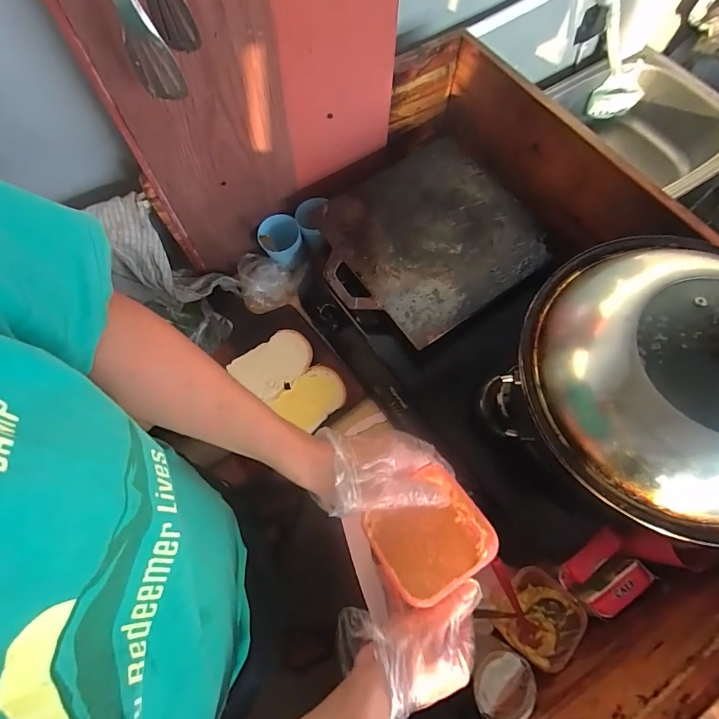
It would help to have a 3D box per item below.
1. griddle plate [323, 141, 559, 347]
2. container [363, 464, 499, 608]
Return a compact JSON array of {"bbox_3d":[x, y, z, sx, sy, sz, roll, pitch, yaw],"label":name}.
[{"bbox_3d":[0.094,-0.198,0.639,0.320,0.047,0.309,-34,71,-11],"label":"griddle plate"},{"bbox_3d":[0.067,0.179,0.418,0.105,0.090,0.092,-29,70,-9],"label":"container"}]

